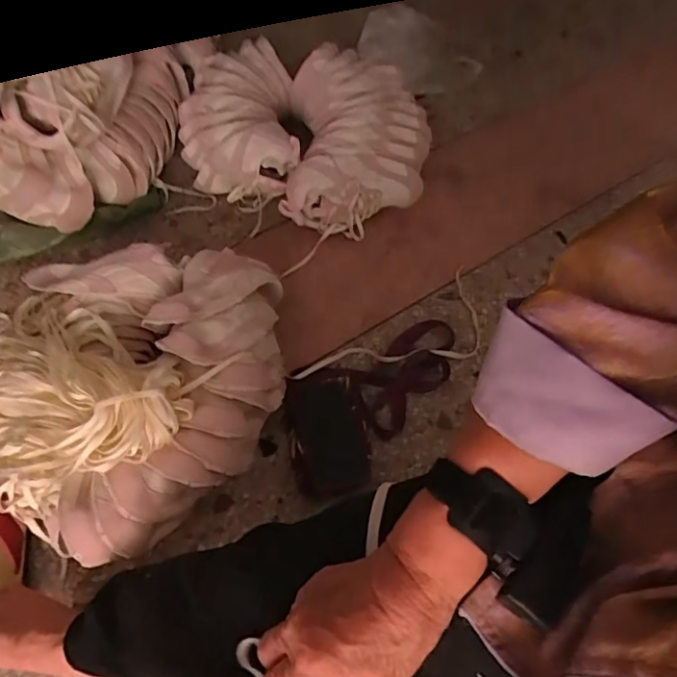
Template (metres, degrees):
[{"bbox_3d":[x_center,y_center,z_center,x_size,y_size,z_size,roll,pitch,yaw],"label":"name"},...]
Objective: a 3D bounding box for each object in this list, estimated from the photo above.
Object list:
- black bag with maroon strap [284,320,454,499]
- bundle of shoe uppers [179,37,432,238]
[{"bbox_3d":[0.067,0.096,0.823,0.319,0.036,0.198,-21,60,-12],"label":"black bag with maroon strap"},{"bbox_3d":[-0.076,-0.432,1.113,0.498,0.165,0.476,-4,58,-1],"label":"bundle of shoe uppers"}]

